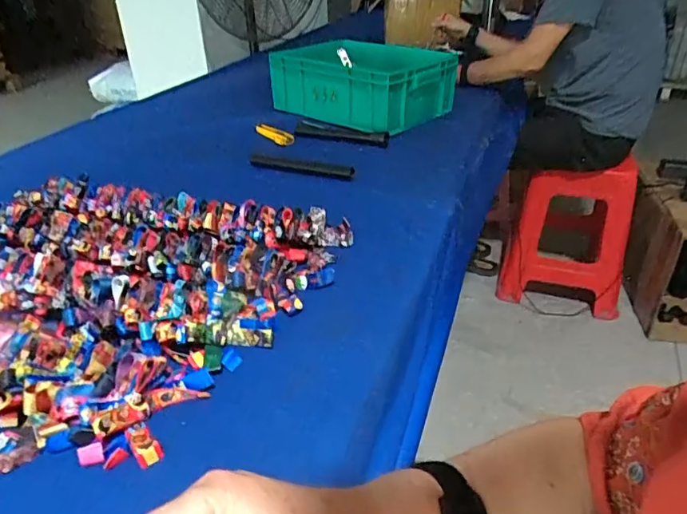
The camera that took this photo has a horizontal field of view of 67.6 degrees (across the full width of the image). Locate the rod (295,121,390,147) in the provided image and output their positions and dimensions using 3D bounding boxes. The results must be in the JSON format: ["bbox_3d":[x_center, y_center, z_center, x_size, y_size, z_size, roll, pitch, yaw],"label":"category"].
[{"bbox_3d":[-0.006,-0.280,1.164,0.216,0.025,0.030,9,33,16],"label":"rod"}]

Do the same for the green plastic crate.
[{"bbox_3d":[0.046,-0.438,1.314,0.397,0.160,0.275,22,39,33],"label":"green plastic crate"}]

